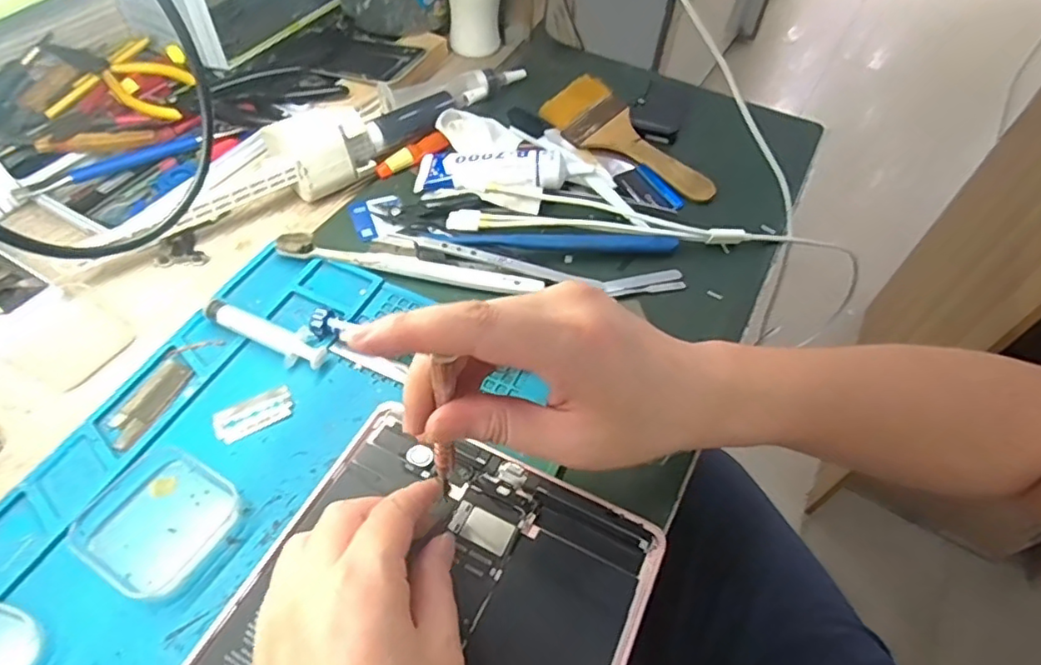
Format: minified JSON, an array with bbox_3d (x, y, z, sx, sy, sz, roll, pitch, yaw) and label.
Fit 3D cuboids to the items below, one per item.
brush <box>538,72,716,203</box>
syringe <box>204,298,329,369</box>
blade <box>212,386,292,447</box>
[{"bbox_3d":[0.092,-0.162,0.504,0.061,0.016,0.166,-34,62,-25],"label":"brush"},{"bbox_3d":[-0.153,-0.001,0.368,0.079,0.013,0.025,26,56,15],"label":"syringe"},{"bbox_3d":[-0.151,0.046,0.341,0.042,0.004,0.022,-24,59,-20],"label":"blade"}]

